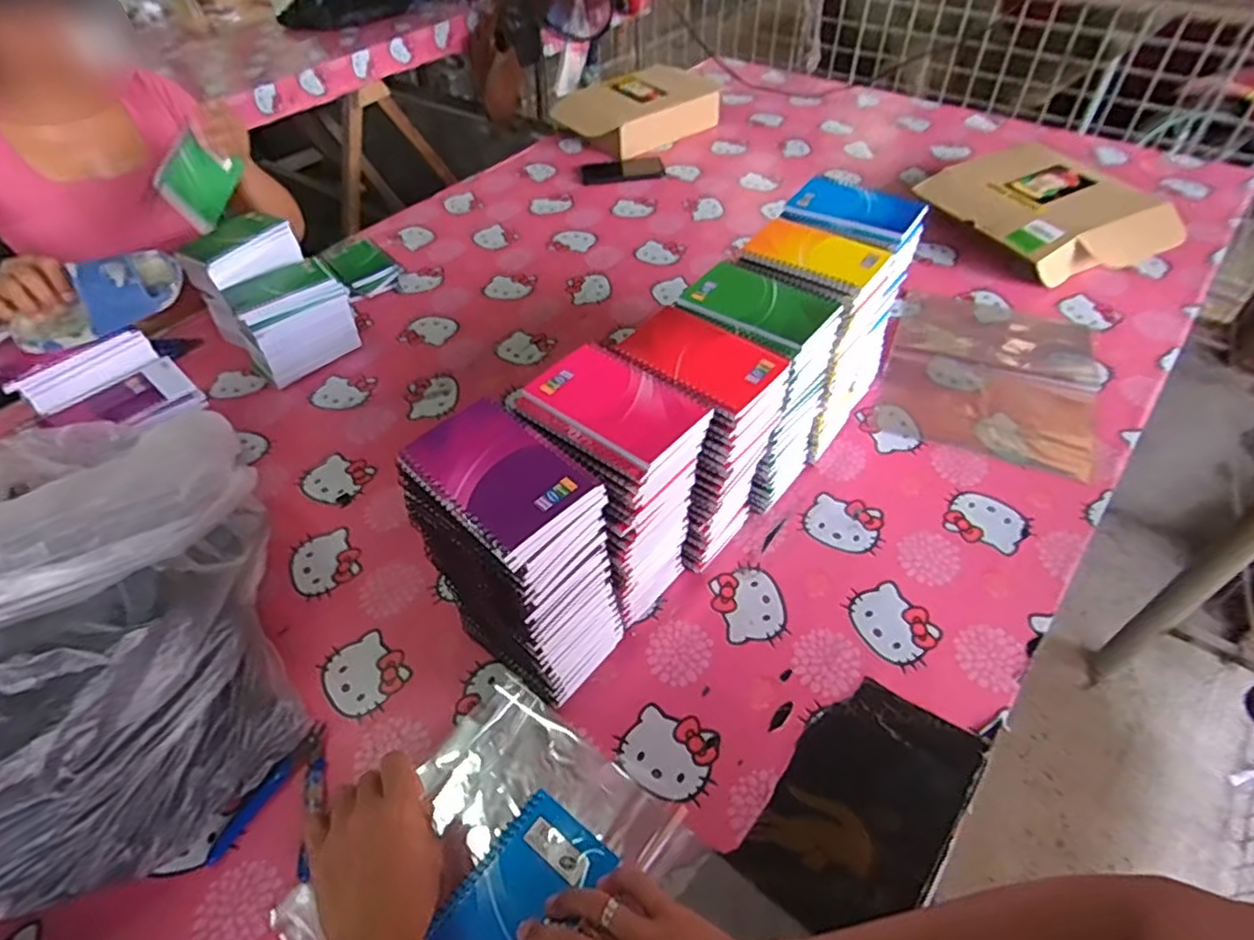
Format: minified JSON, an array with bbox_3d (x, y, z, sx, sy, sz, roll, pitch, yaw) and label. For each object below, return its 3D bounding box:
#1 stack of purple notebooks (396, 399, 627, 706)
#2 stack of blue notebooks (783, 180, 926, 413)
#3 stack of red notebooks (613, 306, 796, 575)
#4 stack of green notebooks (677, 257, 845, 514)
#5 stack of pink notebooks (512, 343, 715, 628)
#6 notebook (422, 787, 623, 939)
[{"bbox_3d":[-0.084,0.080,0.558,0.133,0.267,0.104,34,59,29],"label":"stack of purple notebooks"},{"bbox_3d":[0.255,-0.200,0.800,0.133,0.262,0.110,29,56,26],"label":"stack of blue notebooks"},{"bbox_3d":[0.069,-0.017,0.647,0.126,0.251,0.103,29,56,26],"label":"stack of red notebooks"},{"bbox_3d":[0.130,-0.077,0.701,0.126,0.244,0.104,29,56,26],"label":"stack of green notebooks"},{"bbox_3d":[-0.009,0.034,0.601,0.127,0.256,0.106,29,56,26],"label":"stack of pink notebooks"},{"bbox_3d":[-0.077,0.306,0.465,0.078,0.009,0.133,26,55,24],"label":"notebook"}]

